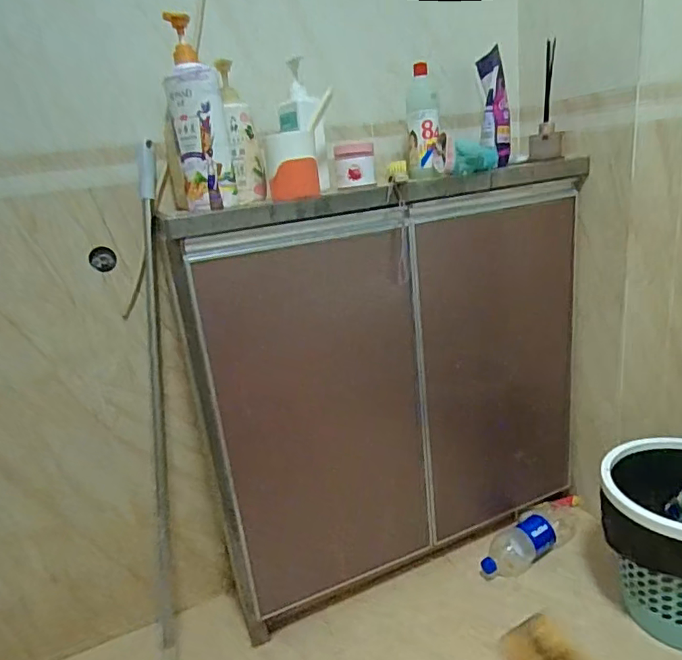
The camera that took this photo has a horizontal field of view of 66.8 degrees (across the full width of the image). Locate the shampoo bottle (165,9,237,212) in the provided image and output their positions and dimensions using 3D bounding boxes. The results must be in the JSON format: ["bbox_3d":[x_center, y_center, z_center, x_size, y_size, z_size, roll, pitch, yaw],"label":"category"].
[{"bbox_3d":[-0.217,-0.312,0.770,0.084,0.247,0.078,-11,19,-11],"label":"shampoo bottle"}]

